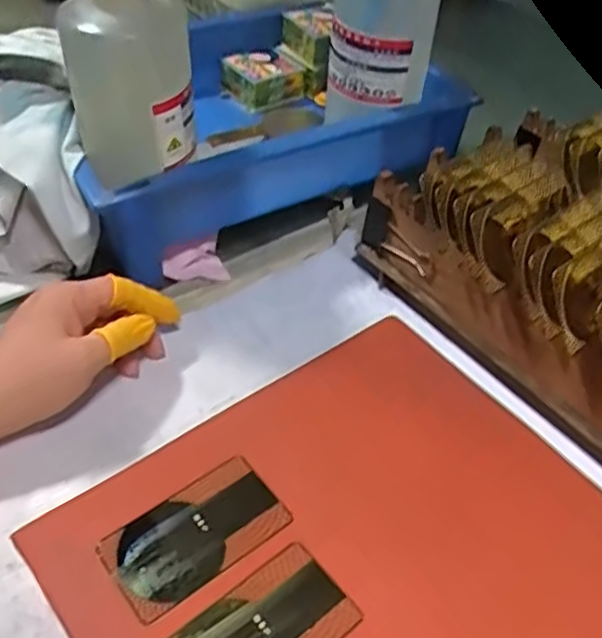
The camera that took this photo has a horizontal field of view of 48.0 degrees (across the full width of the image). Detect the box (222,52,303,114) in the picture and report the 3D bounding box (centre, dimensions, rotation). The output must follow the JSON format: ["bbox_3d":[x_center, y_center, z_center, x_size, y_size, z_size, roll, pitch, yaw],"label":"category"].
[{"bbox_3d":[-0.032,-0.204,0.576,0.064,0.033,0.039,-24,51,-25],"label":"box"}]

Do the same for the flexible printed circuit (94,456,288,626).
[{"bbox_3d":[-0.051,0.105,0.331,0.085,0.004,0.048,-28,52,-29],"label":"flexible printed circuit"}]

